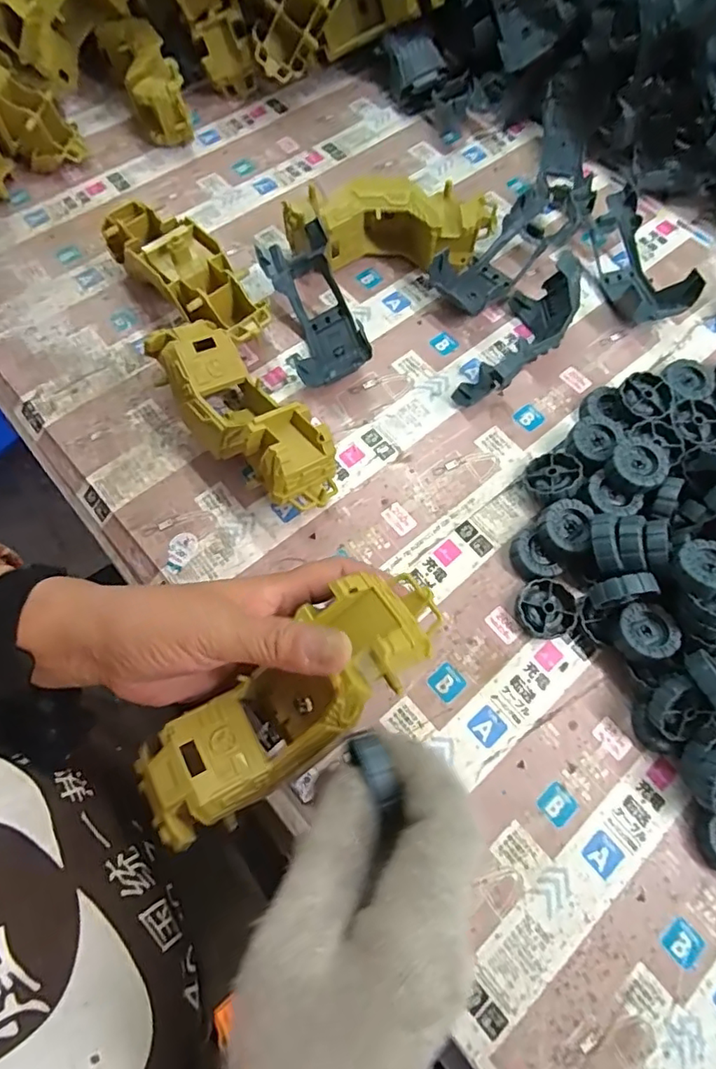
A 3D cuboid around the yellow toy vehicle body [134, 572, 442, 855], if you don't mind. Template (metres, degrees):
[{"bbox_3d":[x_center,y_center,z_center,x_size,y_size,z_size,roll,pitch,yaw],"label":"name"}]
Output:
[{"bbox_3d":[-0.030,0.084,0.274,0.167,0.056,0.055,-39,73,1],"label":"yellow toy vehicle body"}]

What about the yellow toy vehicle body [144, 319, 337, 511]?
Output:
[{"bbox_3d":[-0.079,-0.081,0.382,0.057,0.067,0.165,-39,75,-15],"label":"yellow toy vehicle body"}]

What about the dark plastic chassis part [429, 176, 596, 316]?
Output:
[{"bbox_3d":[0.146,-0.259,0.473,0.060,0.036,0.187,42,74,13],"label":"dark plastic chassis part"}]

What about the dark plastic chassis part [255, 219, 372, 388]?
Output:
[{"bbox_3d":[-0.033,-0.177,0.432,0.059,0.046,0.137,-17,71,-8],"label":"dark plastic chassis part"}]

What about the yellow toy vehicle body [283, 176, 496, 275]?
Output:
[{"bbox_3d":[0.029,-0.259,0.459,0.171,0.064,0.055,2,69,-1],"label":"yellow toy vehicle body"}]

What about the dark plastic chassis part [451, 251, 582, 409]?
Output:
[{"bbox_3d":[0.129,-0.155,0.417,0.052,0.053,0.134,29,71,9],"label":"dark plastic chassis part"}]

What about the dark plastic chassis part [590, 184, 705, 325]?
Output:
[{"bbox_3d":[0.234,-0.233,0.460,0.051,0.037,0.129,-17,71,-8],"label":"dark plastic chassis part"}]

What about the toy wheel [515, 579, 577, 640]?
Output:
[{"bbox_3d":[0.126,0.051,0.363,0.038,0.012,0.038,1,69,-1],"label":"toy wheel"}]

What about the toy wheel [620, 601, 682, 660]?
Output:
[{"bbox_3d":[0.184,0.062,0.345,0.035,0.014,0.036,1,69,-1],"label":"toy wheel"}]

